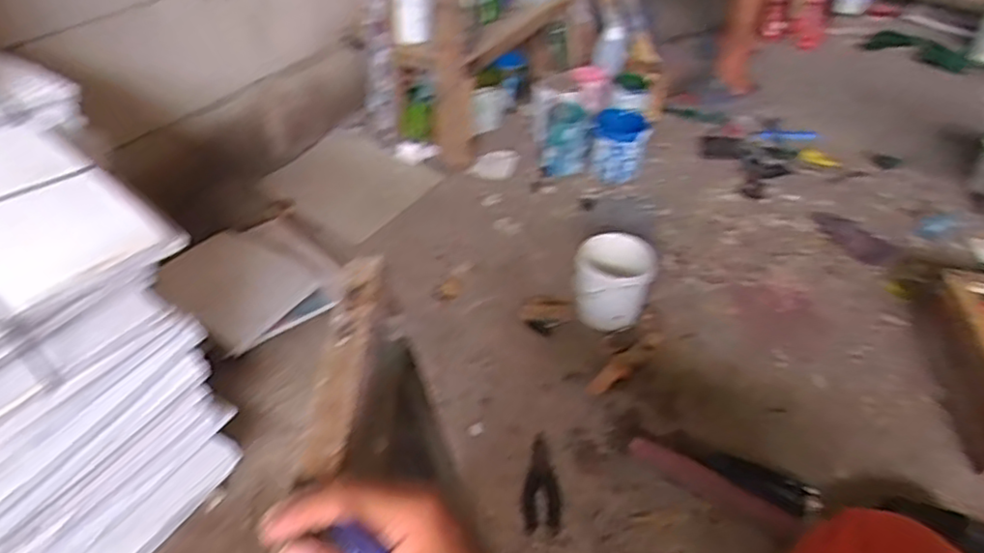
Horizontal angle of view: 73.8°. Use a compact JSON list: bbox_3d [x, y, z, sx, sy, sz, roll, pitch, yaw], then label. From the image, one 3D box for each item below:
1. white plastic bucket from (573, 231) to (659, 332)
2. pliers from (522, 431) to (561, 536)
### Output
[{"bbox_3d":[0.207,0.008,1.137,0.131,0.119,0.118,11,41,9],"label":"white plastic bucket"},{"bbox_3d":[0.068,0.281,0.914,0.050,0.009,0.155,3,40,0],"label":"pliers"}]

